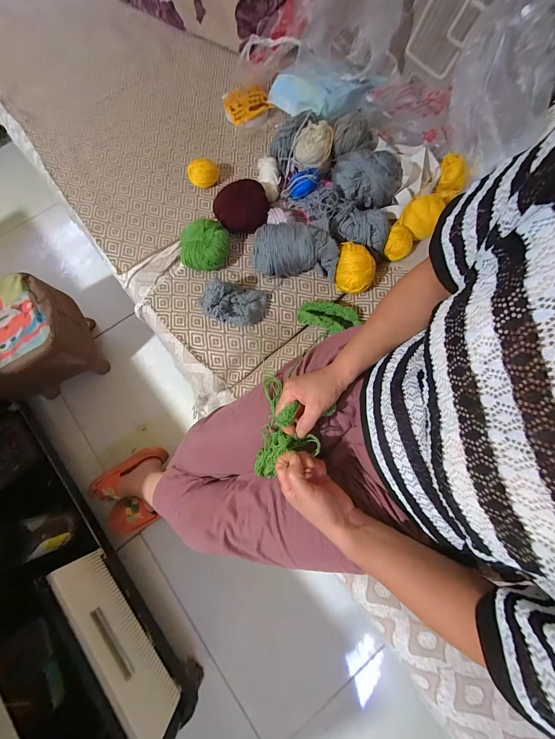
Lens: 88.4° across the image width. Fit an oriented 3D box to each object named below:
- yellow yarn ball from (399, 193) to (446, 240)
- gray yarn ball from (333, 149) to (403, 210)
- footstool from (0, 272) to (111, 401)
[{"bbox_3d":[0.281,-0.300,0.557,0.070,0.057,0.060,22,76,7],"label":"yellow yarn ball"},{"bbox_3d":[0.180,-0.374,0.563,0.138,0.061,0.084,8,74,3],"label":"gray yarn ball"},{"bbox_3d":[-0.685,-0.065,0.798,0.280,0.245,0.254,-23,75,-6],"label":"footstool"}]

